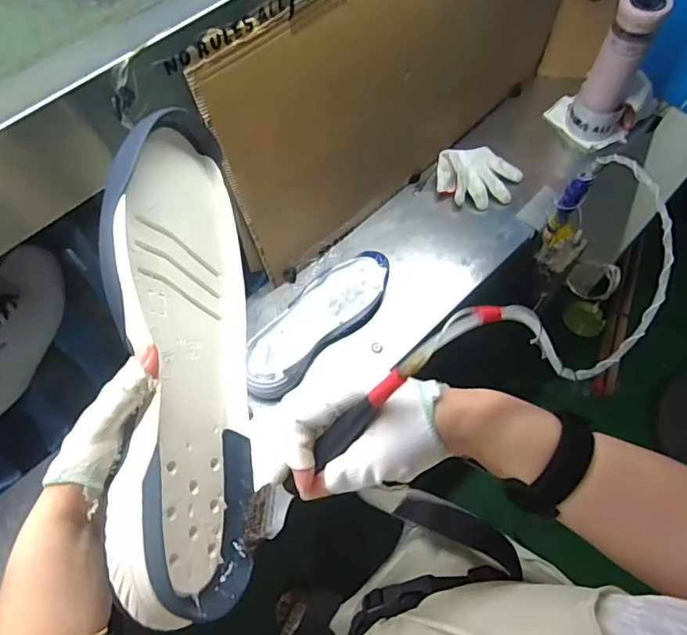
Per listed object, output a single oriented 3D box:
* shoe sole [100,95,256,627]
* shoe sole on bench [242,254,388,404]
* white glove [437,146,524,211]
[{"bbox_3d":[-0.114,0.020,0.351,0.045,0.122,0.333,-13,74,23],"label":"shoe sole"},{"bbox_3d":[-0.040,0.003,0.727,0.108,0.057,0.278,42,75,16],"label":"shoe sole on bench"},{"bbox_3d":[0.237,-0.243,0.841,0.149,0.051,0.109,-25,69,-8],"label":"white glove"}]

